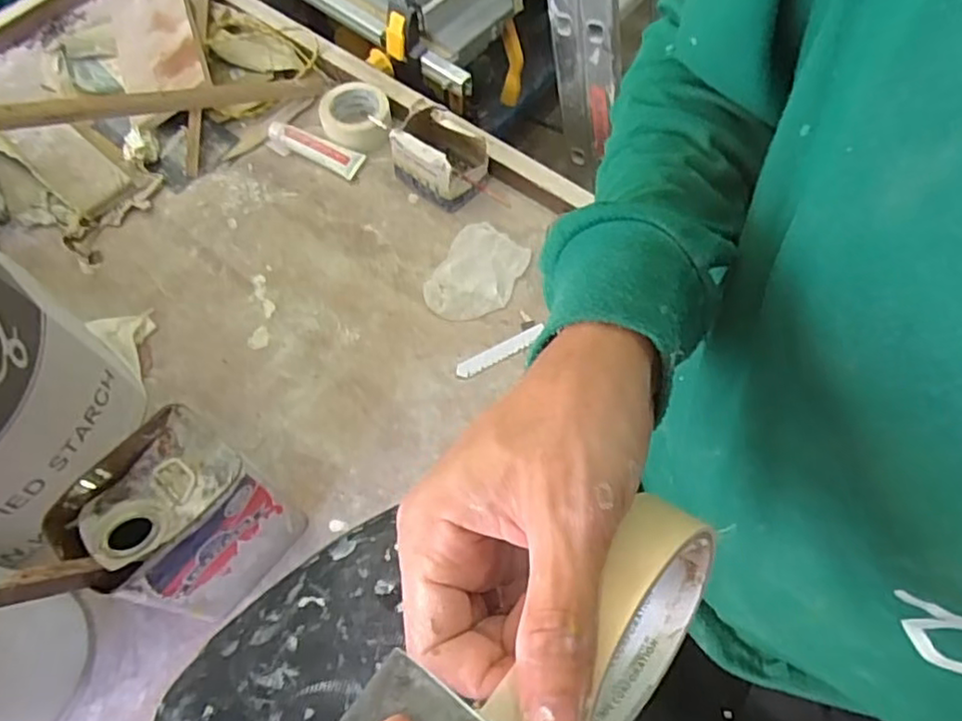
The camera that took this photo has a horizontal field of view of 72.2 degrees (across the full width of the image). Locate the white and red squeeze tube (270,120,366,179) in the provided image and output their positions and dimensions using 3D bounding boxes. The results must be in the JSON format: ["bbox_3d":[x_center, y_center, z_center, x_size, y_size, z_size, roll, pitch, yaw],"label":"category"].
[{"bbox_3d":[-0.263,-0.334,1.037,0.152,0.026,0.042,24,65,-2],"label":"white and red squeeze tube"}]

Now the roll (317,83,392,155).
[{"bbox_3d":[-0.199,-0.387,1.050,0.107,0.057,0.107,0,63,1],"label":"roll"}]

